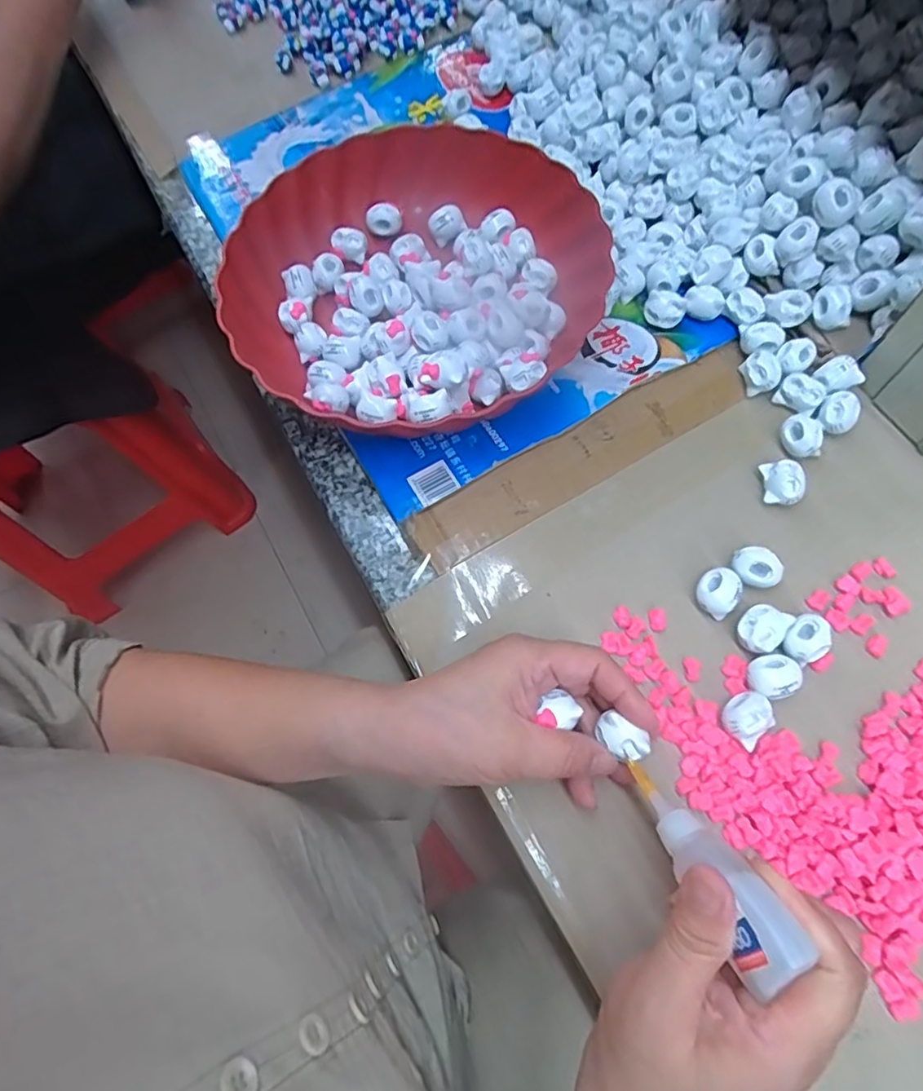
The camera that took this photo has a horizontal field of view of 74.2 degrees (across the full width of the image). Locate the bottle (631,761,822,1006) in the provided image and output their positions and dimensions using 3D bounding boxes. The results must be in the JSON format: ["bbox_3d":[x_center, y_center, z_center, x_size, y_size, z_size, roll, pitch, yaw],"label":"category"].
[{"bbox_3d":[0.093,0.122,0.237,0.021,0.018,0.087,-27,35,-8],"label":"bottle"}]

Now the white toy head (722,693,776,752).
[{"bbox_3d":[0.143,0.085,0.302,0.025,0.013,0.021,-41,70,-14],"label":"white toy head"}]

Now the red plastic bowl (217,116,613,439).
[{"bbox_3d":[-0.028,-0.172,0.407,0.243,0.054,0.228,-1,66,3],"label":"red plastic bowl"}]

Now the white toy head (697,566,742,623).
[{"bbox_3d":[0.139,0.025,0.331,0.022,0.015,0.022,-1,66,3],"label":"white toy head"}]

